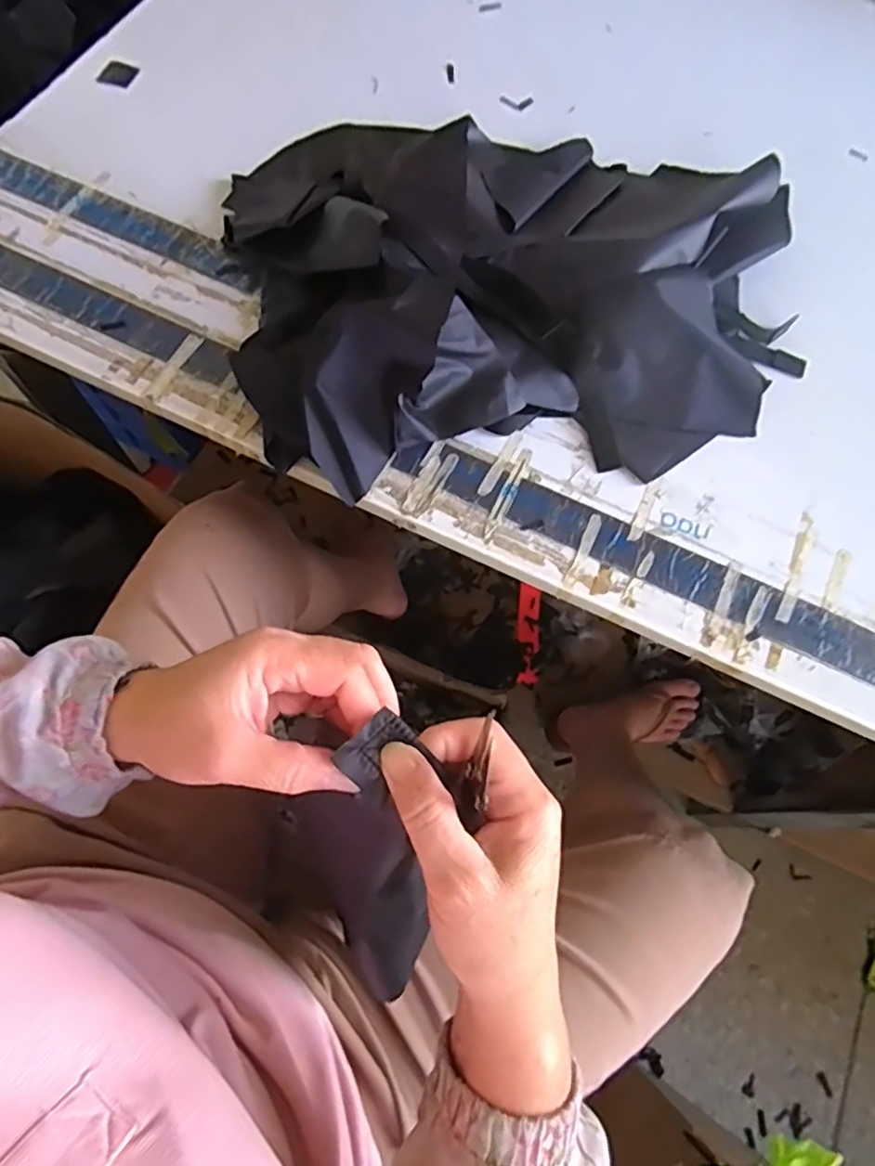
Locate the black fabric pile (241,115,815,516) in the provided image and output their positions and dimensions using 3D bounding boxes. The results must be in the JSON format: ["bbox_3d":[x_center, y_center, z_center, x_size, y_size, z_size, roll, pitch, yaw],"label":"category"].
[{"bbox_3d":[0.067,-0.288,0.535,0.480,0.084,0.412,-11,70,-6],"label":"black fabric pile"}]

